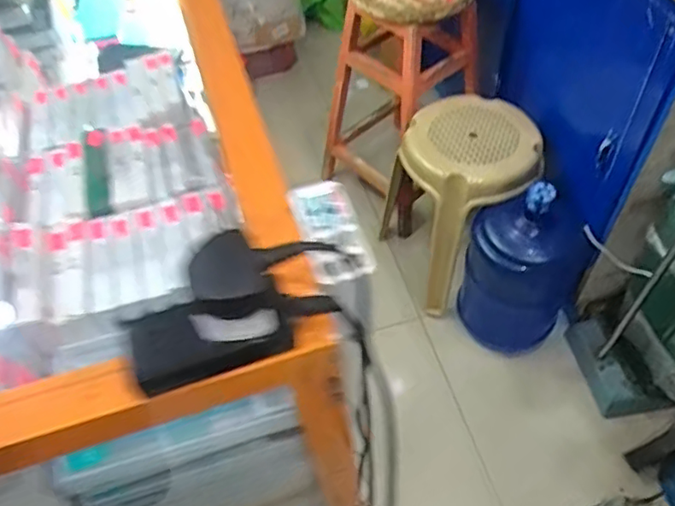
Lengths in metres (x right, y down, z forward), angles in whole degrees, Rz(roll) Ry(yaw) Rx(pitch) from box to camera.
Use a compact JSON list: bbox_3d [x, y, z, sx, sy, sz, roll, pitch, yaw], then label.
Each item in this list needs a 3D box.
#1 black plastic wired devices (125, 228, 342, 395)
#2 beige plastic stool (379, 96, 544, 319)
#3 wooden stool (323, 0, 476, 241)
[{"bbox_3d":[-0.064,0.031,0.349,0.125,0.074,0.046,-13,53,-6],"label":"black plastic wired devices"},{"bbox_3d":[0.325,-0.145,1.635,0.315,0.446,0.325,-22,54,-13],"label":"beige plastic stool"},{"bbox_3d":[0.170,-0.461,1.723,0.342,0.675,0.414,-28,56,-17],"label":"wooden stool"}]

